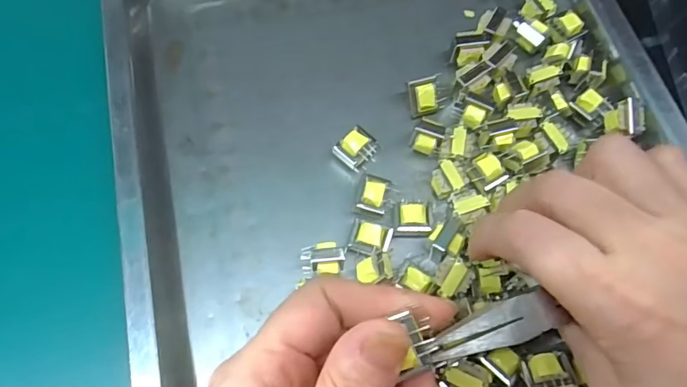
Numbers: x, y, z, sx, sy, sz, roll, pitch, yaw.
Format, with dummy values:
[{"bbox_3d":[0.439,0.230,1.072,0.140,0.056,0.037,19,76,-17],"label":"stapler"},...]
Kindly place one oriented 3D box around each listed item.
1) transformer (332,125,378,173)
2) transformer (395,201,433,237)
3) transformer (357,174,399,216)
[{"bbox_3d":[0.007,-0.024,0.260,0.018,0.016,0.021,34,71,11],"label":"transformer"},{"bbox_3d":[0.036,0.013,0.244,0.017,0.010,0.016,3,68,-1],"label":"transformer"},{"bbox_3d":[0.017,0.002,0.251,0.017,0.015,0.020,15,68,4],"label":"transformer"}]

